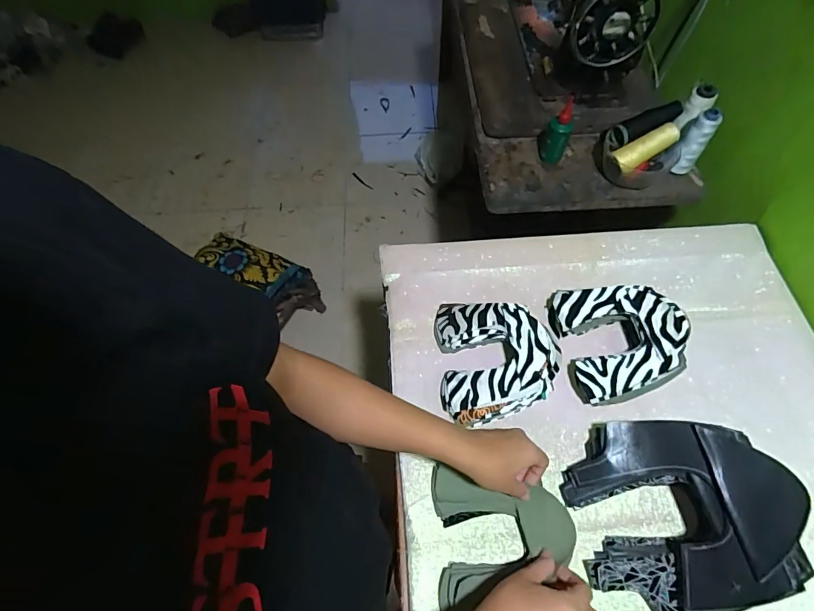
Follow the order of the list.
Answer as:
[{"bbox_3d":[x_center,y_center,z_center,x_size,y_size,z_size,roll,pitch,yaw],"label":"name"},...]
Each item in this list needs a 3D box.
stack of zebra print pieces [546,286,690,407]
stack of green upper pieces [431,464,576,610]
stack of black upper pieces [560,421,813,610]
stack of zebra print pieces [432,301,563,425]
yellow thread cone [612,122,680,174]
[{"bbox_3d":[0.292,0.043,0.584,0.142,0.064,0.163,-7,61,-3],"label":"stack of zebra print pieces"},{"bbox_3d":[0.108,0.263,0.484,0.146,0.044,0.150,-3,61,-1],"label":"stack of green upper pieces"},{"bbox_3d":[0.282,0.219,0.457,0.192,0.110,0.203,-21,62,-10],"label":"stack of black upper pieces"},{"bbox_3d":[0.125,0.069,0.587,0.159,0.048,0.166,-3,61,-1],"label":"stack of zebra print pieces"},{"bbox_3d":[0.411,-0.271,0.738,0.107,0.039,0.040,-30,63,6],"label":"yellow thread cone"}]

